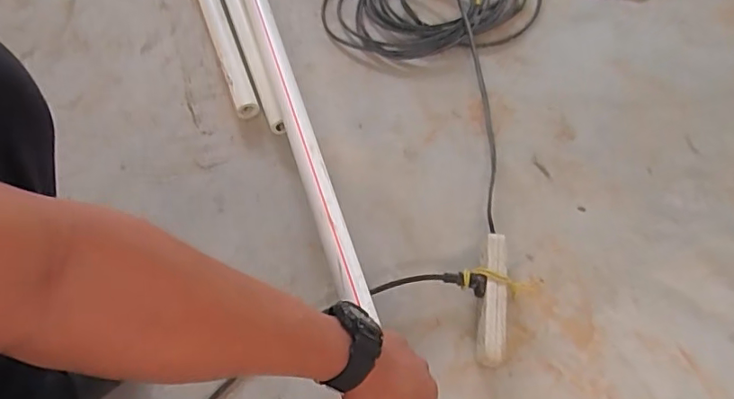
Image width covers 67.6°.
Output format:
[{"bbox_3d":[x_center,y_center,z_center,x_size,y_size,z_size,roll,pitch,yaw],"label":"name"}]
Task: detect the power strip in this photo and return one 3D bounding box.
[{"bbox_3d":[0.140,0.113,0.621,0.027,0.046,0.147,6,63,4],"label":"power strip"}]

